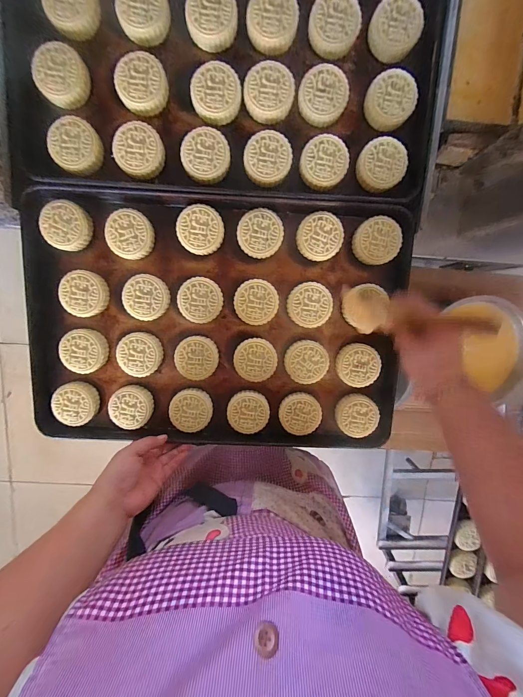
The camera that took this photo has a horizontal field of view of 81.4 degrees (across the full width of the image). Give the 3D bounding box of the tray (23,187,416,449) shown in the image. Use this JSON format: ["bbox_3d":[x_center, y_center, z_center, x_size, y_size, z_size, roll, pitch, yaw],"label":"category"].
[{"bbox_3d":[-0.070,-0.037,0.502,0.589,0.043,0.405,4,99,-3],"label":"tray"}]

